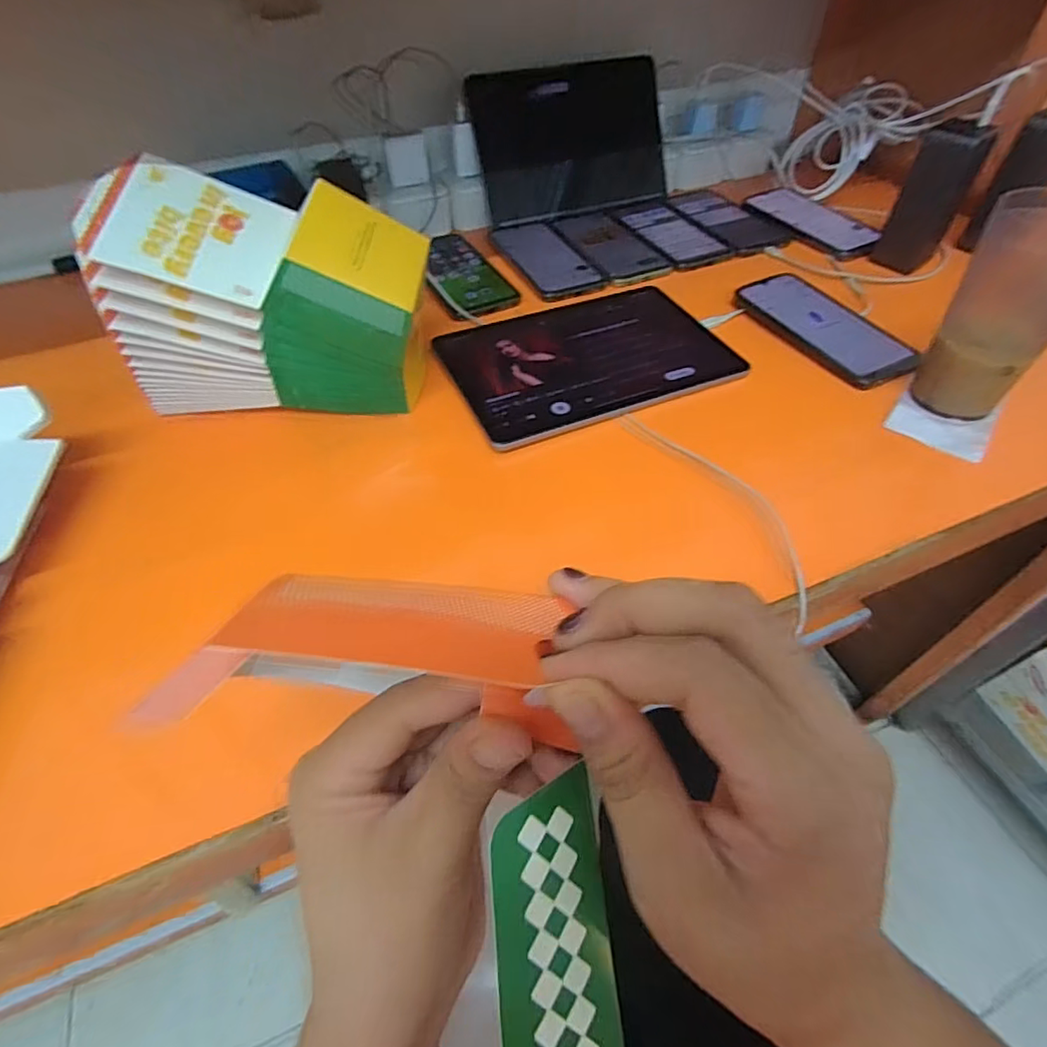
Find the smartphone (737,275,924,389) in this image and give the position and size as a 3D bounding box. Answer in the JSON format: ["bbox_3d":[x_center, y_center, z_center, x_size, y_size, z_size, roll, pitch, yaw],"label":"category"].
[{"bbox_3d":[0.282,-0.189,0.518,0.080,0.009,0.169,-18,52,-12],"label":"smartphone"}]

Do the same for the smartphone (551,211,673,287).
[{"bbox_3d":[0.101,-0.328,0.647,0.079,0.008,0.164,-19,52,-13],"label":"smartphone"}]

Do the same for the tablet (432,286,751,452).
[{"bbox_3d":[0.057,-0.156,0.500,0.244,0.013,0.167,-20,53,-14],"label":"tablet"}]

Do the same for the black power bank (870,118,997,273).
[{"bbox_3d":[0.418,-0.332,0.564,0.057,0.123,0.043,28,57,23],"label":"black power bank"}]

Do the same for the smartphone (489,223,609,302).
[{"bbox_3d":[0.024,-0.303,0.625,0.081,0.010,0.163,-21,53,-15],"label":"smartphone"}]

